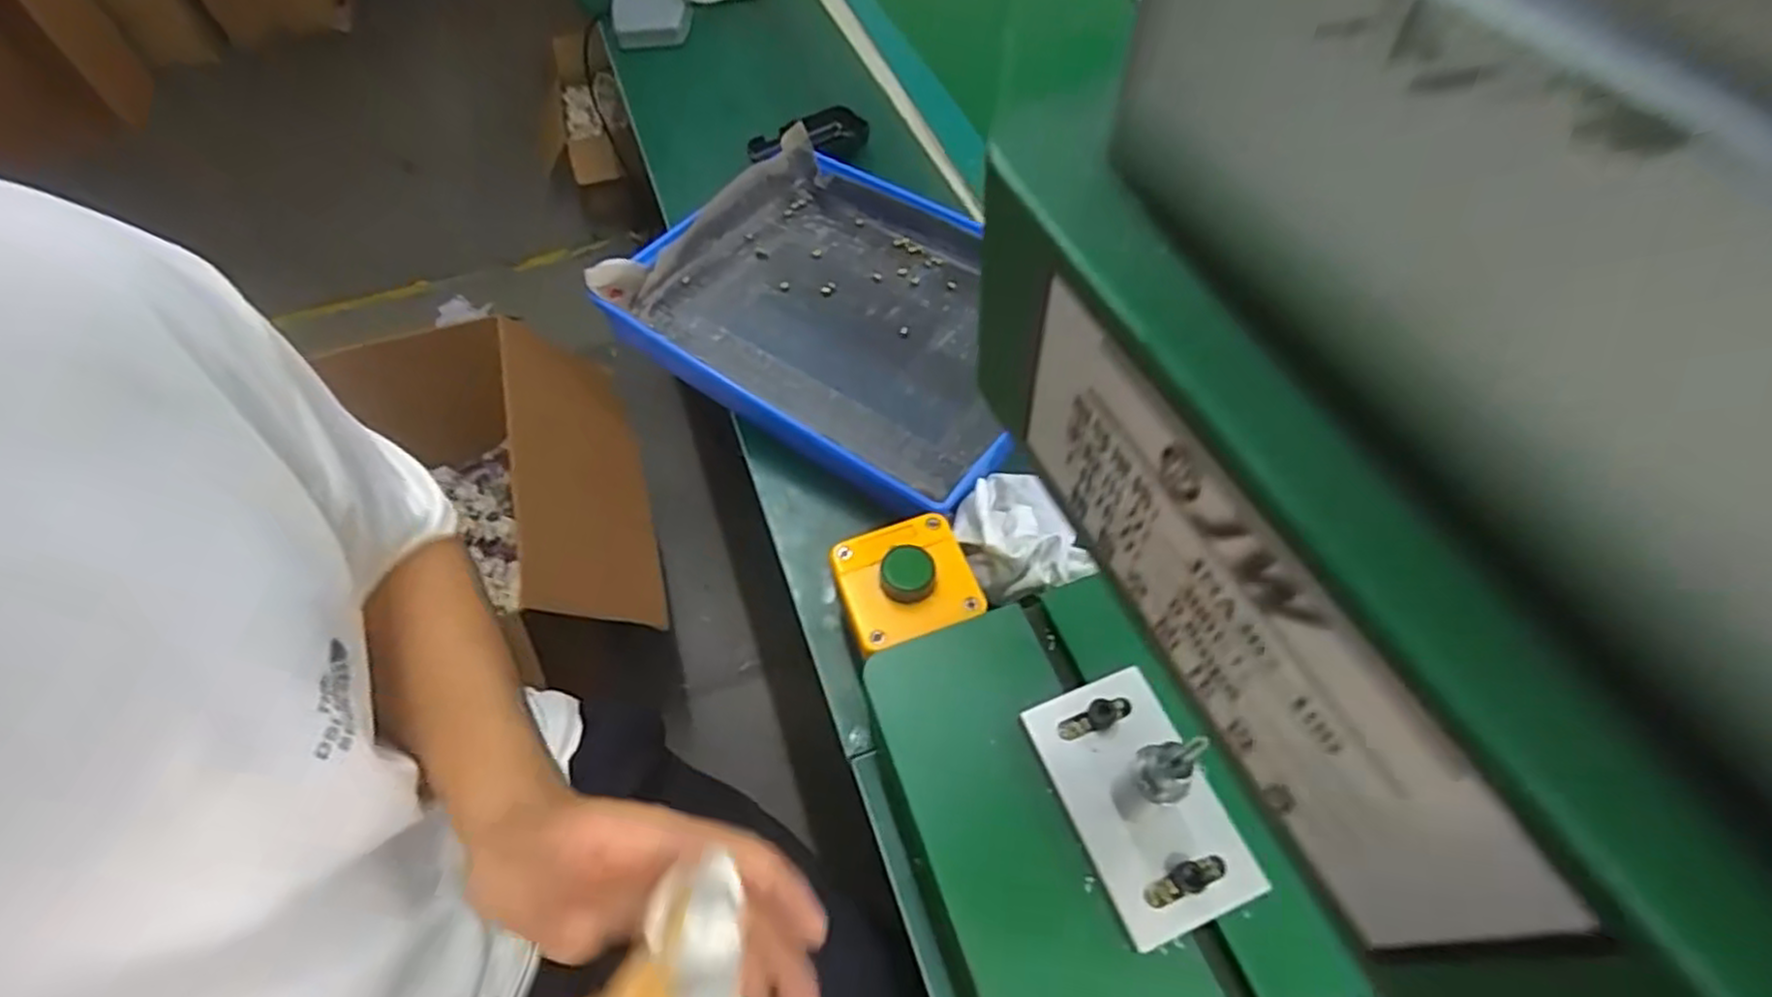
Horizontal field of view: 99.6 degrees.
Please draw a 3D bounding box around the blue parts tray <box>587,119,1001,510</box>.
[{"bbox_3d":[-0.026,-0.141,0.553,0.317,0.043,0.244,32,63,20],"label":"blue parts tray"}]

